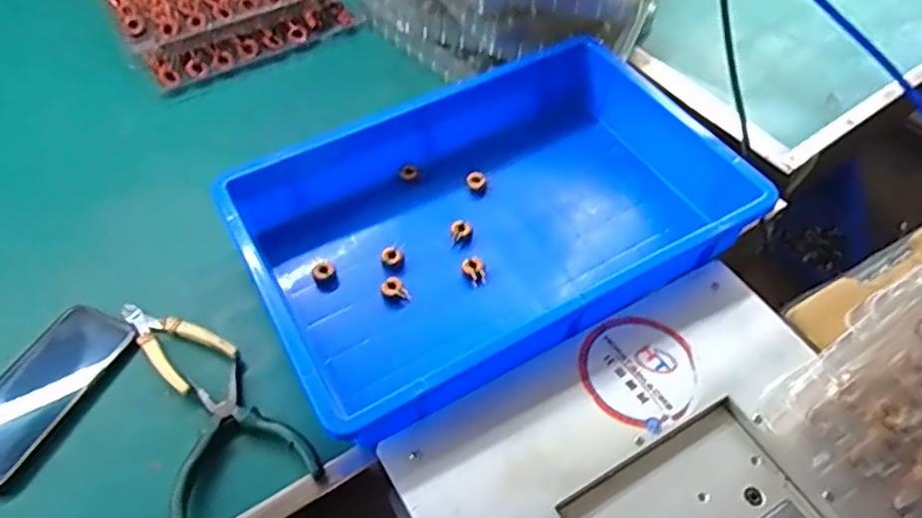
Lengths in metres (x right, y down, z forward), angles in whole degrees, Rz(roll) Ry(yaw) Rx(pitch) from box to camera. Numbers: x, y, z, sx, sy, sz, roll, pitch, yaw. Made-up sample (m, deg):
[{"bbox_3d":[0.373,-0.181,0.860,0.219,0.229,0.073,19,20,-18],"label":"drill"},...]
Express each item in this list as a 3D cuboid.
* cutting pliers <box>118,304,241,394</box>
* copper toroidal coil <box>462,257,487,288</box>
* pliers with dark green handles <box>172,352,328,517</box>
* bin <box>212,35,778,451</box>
[{"bbox_3d":[-0.258,0.068,0.582,0.113,0.020,0.057,37,60,23],"label":"cutting pliers"},{"bbox_3d":[0.013,0.010,0.629,0.018,0.015,0.028,-28,59,-21],"label":"copper toroidal coil"},{"bbox_3d":[-0.190,0.154,0.518,0.111,0.021,0.136,-35,62,-25],"label":"pliers with dark green handles"},{"bbox_3d":[0.033,-0.040,0.629,0.443,0.094,0.287,-25,58,-20],"label":"bin"}]

